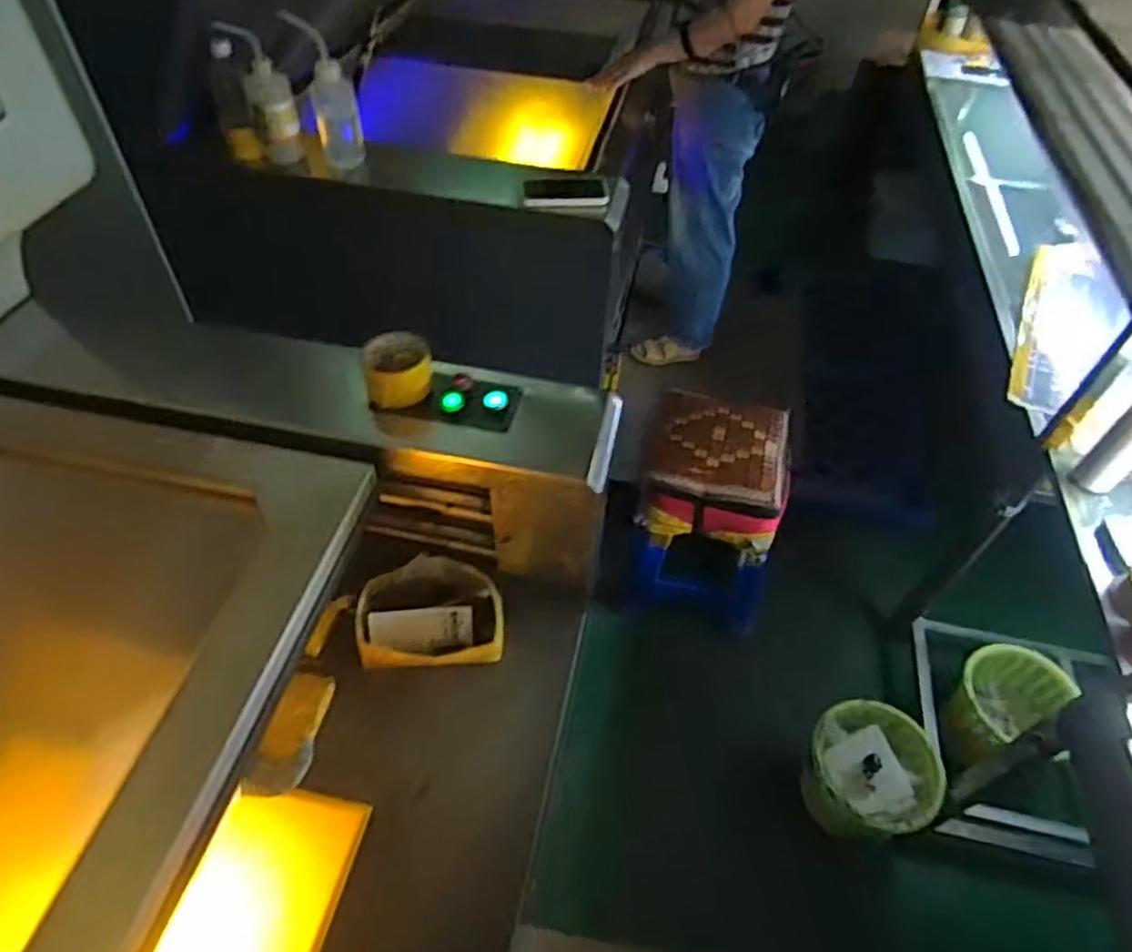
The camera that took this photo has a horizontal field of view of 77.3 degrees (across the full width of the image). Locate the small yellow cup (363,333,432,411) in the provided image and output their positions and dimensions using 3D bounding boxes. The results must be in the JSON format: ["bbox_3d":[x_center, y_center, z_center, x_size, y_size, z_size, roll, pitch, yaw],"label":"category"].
[{"bbox_3d":[-0.215,-0.135,0.909,0.085,0.070,0.074,-10,51,-12],"label":"small yellow cup"}]

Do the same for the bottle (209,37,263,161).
[{"bbox_3d":[-0.581,-0.652,1.238,0.055,0.187,0.063,-18,53,-18],"label":"bottle"}]

